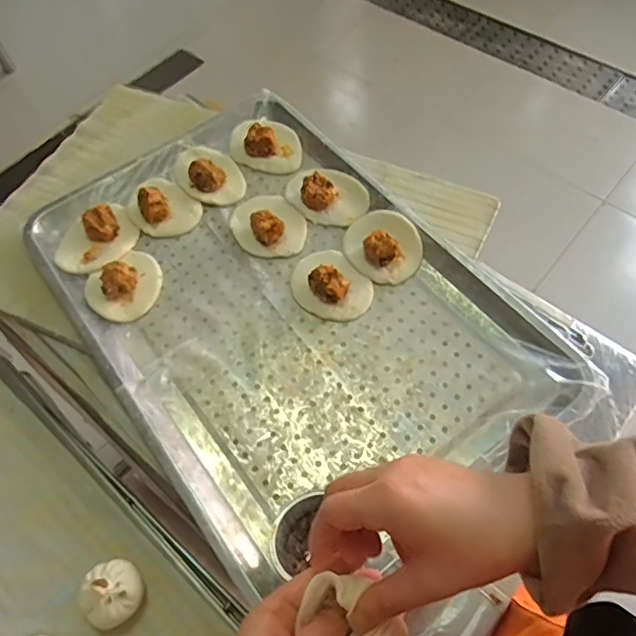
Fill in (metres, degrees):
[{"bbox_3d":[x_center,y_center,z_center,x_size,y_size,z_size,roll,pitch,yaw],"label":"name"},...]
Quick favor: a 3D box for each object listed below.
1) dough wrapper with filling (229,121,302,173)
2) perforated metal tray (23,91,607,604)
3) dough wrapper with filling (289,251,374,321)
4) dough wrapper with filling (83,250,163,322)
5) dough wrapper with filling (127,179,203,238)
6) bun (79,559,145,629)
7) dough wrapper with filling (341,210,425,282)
[{"bbox_3d":[-0.067,-0.233,0.732,0.099,0.034,0.074,21,63,15],"label":"dough wrapper with filling"},{"bbox_3d":[-0.042,-0.020,0.619,0.393,0.037,0.568,-36,64,-16],"label":"perforated metal tray"},{"bbox_3d":[0.014,-0.041,0.624,0.074,0.031,0.093,-39,65,-17],"label":"dough wrapper with filling"},{"bbox_3d":[-0.221,-0.042,0.636,0.080,0.034,0.088,-2,60,3],"label":"dough wrapper with filling"},{"bbox_3d":[-0.199,-0.143,0.693,0.100,0.033,0.073,37,69,22],"label":"dough wrapper with filling"},{"bbox_3d":[-0.188,0.248,0.502,0.053,0.034,0.052,-2,60,3],"label":"bun"},{"bbox_3d":[0.075,-0.088,0.643,0.089,0.033,0.090,4,60,6],"label":"dough wrapper with filling"}]

